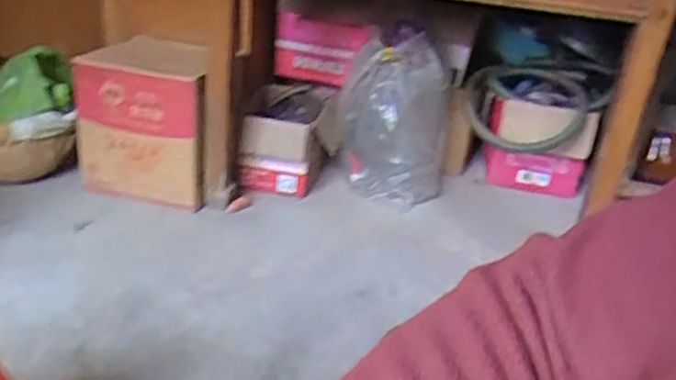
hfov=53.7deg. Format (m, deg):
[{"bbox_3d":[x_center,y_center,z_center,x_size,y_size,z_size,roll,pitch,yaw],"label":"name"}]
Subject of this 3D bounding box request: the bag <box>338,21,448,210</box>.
[{"bbox_3d":[0.156,-0.194,1.783,0.282,0.421,0.211,13,27,11],"label":"bag"}]

